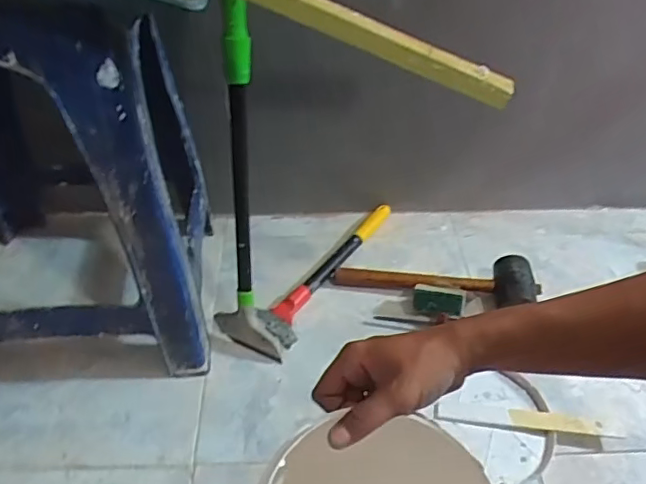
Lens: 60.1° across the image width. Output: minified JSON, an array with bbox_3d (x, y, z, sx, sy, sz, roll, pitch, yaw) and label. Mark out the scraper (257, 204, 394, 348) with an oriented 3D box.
[{"bbox_3d":[0.008,0.034,0.871,0.062,0.022,0.346,21,44,20],"label":"scraper"}]

